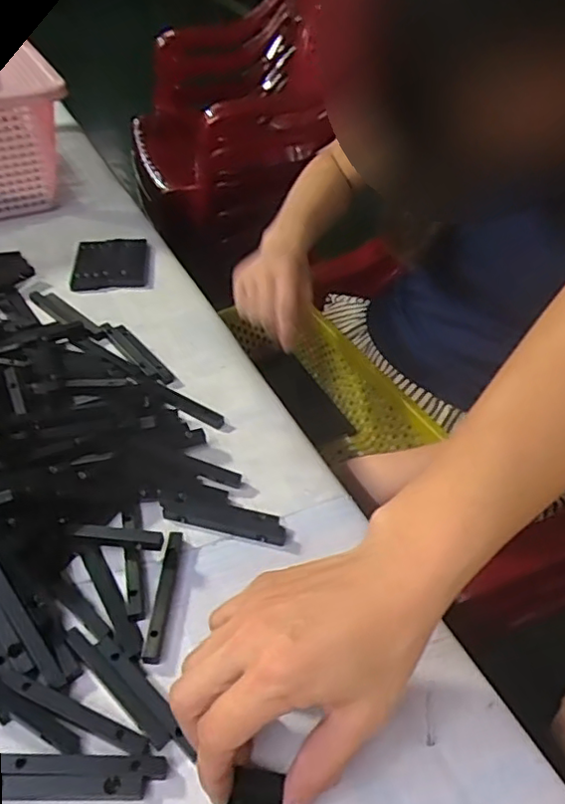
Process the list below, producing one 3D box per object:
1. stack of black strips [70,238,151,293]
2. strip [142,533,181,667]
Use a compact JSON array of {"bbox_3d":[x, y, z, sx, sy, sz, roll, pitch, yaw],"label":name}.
[{"bbox_3d":[-0.158,-0.129,0.578,0.069,0.008,0.082,-4,44,-9],"label":"stack of black strips"},{"bbox_3d":[-0.066,0.105,0.342,0.010,0.008,0.075,4,43,0],"label":"strip"}]

